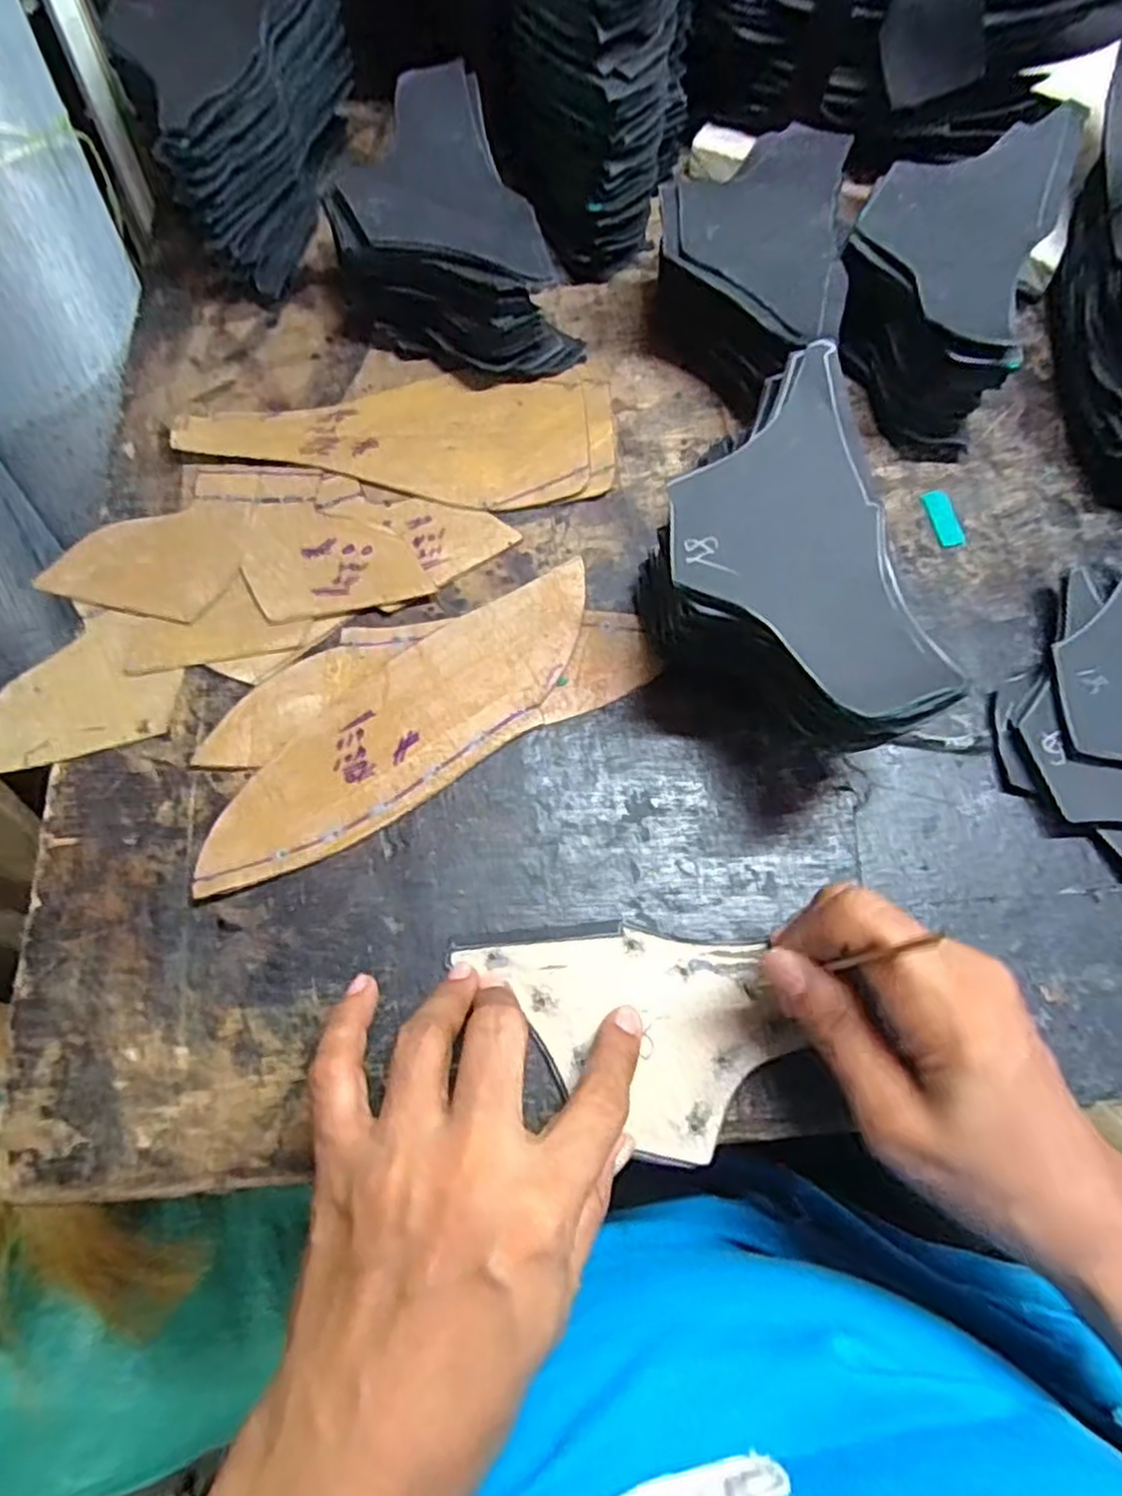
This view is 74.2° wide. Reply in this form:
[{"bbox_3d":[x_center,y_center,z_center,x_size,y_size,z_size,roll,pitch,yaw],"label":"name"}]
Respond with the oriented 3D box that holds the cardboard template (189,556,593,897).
[{"bbox_3d":[-0.065,-0.012,0.323,0.200,0.007,0.062,-33,74,-14],"label":"cardboard template"}]

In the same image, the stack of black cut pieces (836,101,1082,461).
[{"bbox_3d":[0.186,-0.236,0.376,0.088,0.076,0.153,17,69,5],"label":"stack of black cut pieces"}]

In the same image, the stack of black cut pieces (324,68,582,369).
[{"bbox_3d":[-0.064,-0.259,0.383,0.099,0.066,0.144,-25,72,-11],"label":"stack of black cut pieces"}]

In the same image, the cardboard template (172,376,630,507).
[{"bbox_3d":[-0.080,-0.161,0.379,0.211,0.009,0.077,3,69,0],"label":"cardboard template"}]

